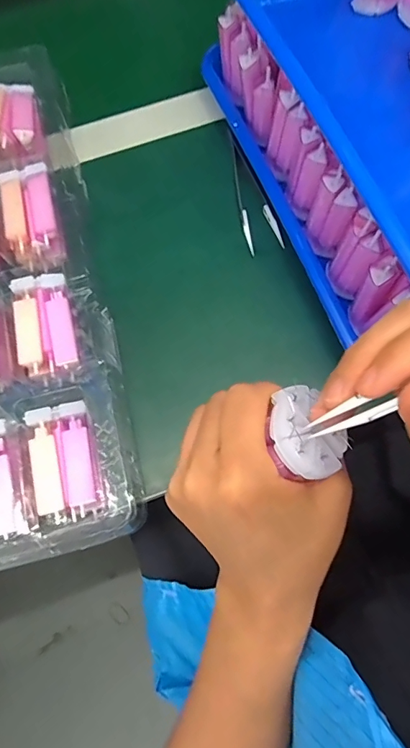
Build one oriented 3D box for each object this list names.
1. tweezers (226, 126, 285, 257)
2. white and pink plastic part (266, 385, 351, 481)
[{"bbox_3d":[0.035,-0.158,0.381,0.029,0.012,0.122,-17,73,-3],"label":"tweezers"},{"bbox_3d":[0.041,0.028,0.196,0.037,0.015,0.037,-31,84,-36],"label":"white and pink plastic part"}]

